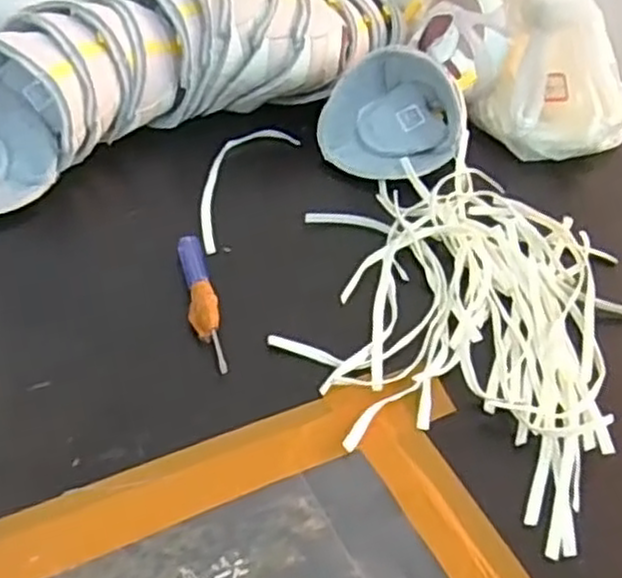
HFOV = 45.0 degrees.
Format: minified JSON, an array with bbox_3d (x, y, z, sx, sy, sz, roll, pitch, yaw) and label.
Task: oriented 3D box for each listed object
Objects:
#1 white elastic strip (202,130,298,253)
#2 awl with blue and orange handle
[{"bbox_3d":[-0.067,-0.088,0.612,0.056,0.008,0.164,20,46,12],"label":"white elastic strip"},{"bbox_3d":[-0.074,0.007,0.509,0.019,0.015,0.122,-6,46,-13],"label":"awl with blue and orange handle"}]

